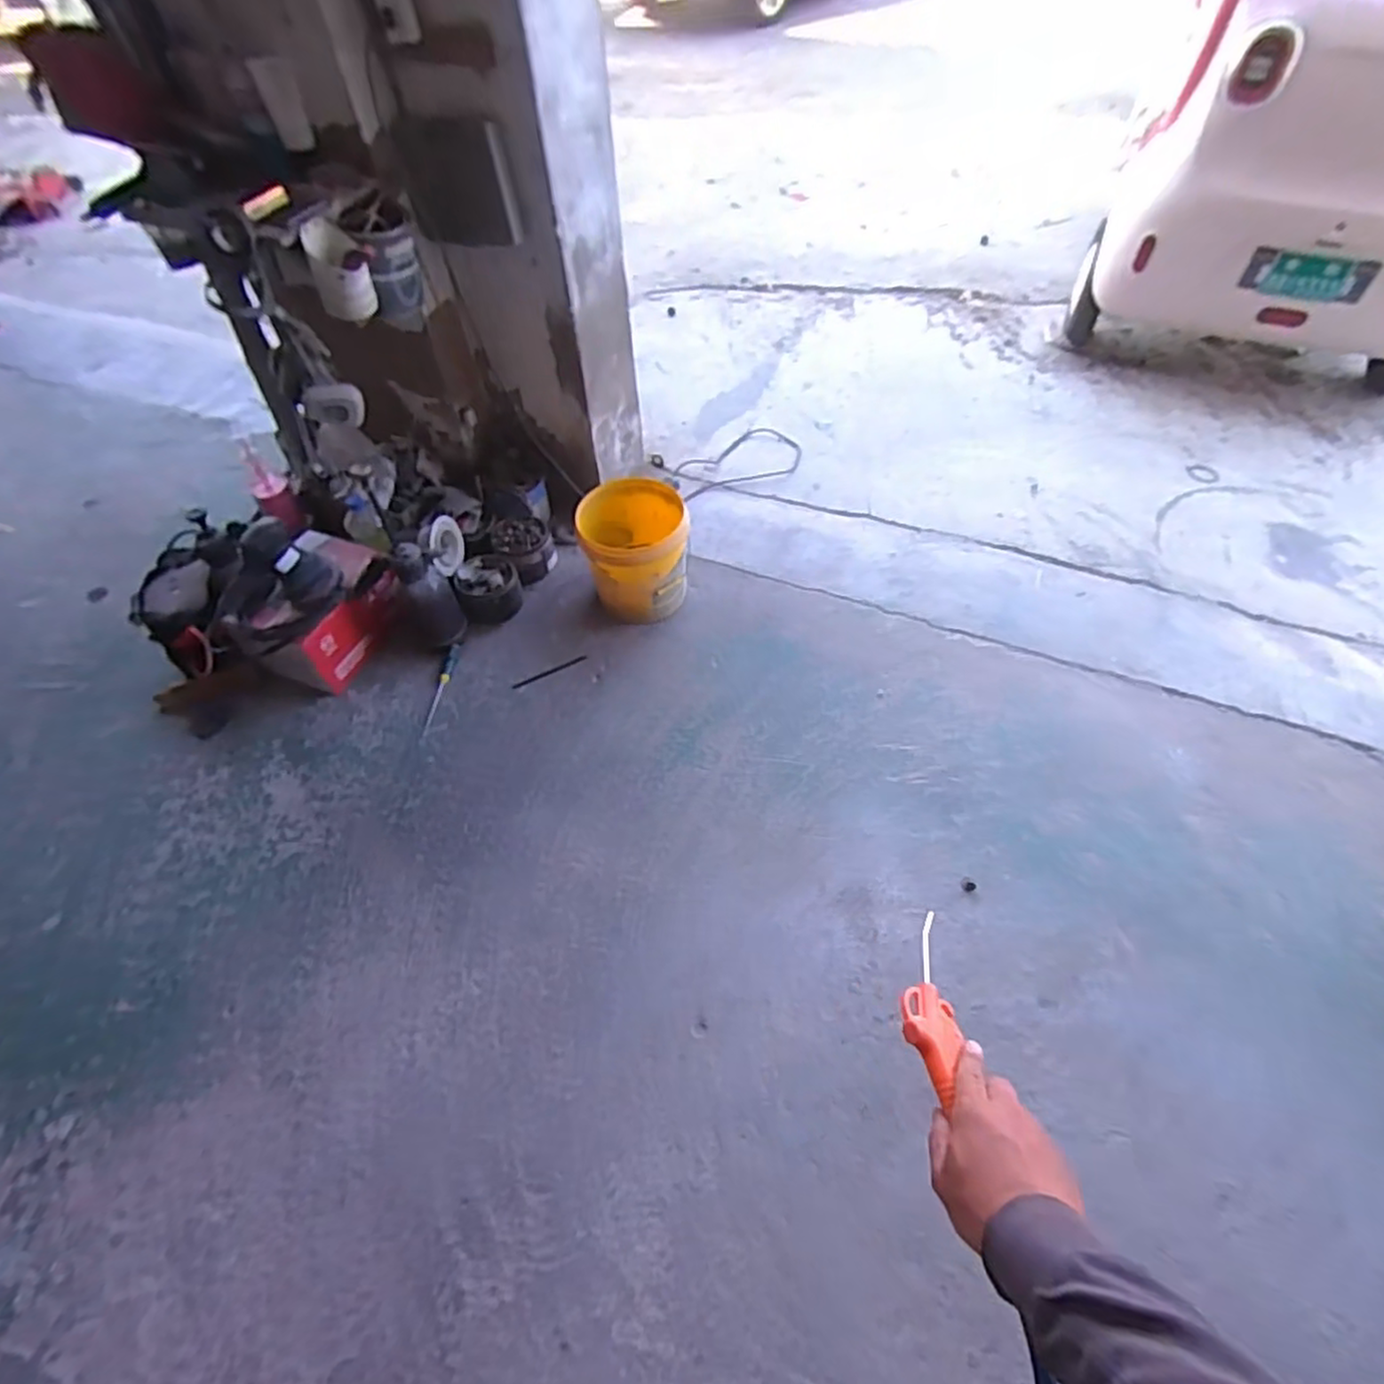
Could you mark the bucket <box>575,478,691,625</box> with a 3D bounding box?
[{"bbox_3d":[-0.135,-0.338,1.680,0.246,0.233,0.251,-1,54,2],"label":"bucket"}]

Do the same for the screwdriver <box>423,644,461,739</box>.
[{"bbox_3d":[-0.589,-0.009,1.625,0.029,0.021,0.240,7,64,8],"label":"screwdriver"}]

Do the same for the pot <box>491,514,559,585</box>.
[{"bbox_3d":[-0.440,-0.381,1.829,0.192,0.093,0.151,36,63,25],"label":"pot"}]

